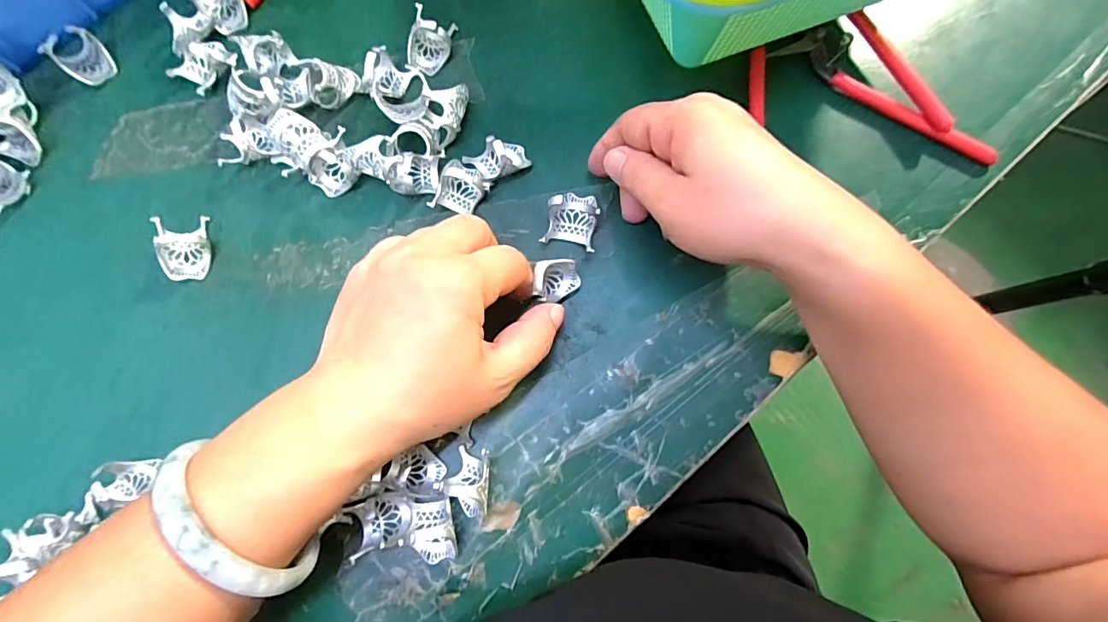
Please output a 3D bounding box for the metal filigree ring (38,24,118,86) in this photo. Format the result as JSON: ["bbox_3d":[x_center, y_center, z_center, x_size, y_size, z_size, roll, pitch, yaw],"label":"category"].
[{"bbox_3d":[-0.280,-0.152,0.287,0.023,0.021,0.027,36,82,7],"label":"metal filigree ring"}]

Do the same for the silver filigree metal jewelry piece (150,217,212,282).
[{"bbox_3d":[-0.206,-0.036,0.267,0.019,0.024,0.034,-9,80,0],"label":"silver filigree metal jewelry piece"}]

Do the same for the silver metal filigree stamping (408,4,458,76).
[{"bbox_3d":[-0.074,-0.162,0.288,0.022,0.026,0.035,12,80,3],"label":"silver metal filigree stamping"}]

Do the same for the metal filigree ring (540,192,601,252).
[{"bbox_3d":[0.010,-0.051,0.272,0.028,0.010,0.033,12,80,3],"label":"metal filigree ring"}]

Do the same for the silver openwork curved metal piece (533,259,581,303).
[{"bbox_3d":[0.001,-0.016,0.255,0.024,0.021,0.018,-8,80,0],"label":"silver openwork curved metal piece"}]

